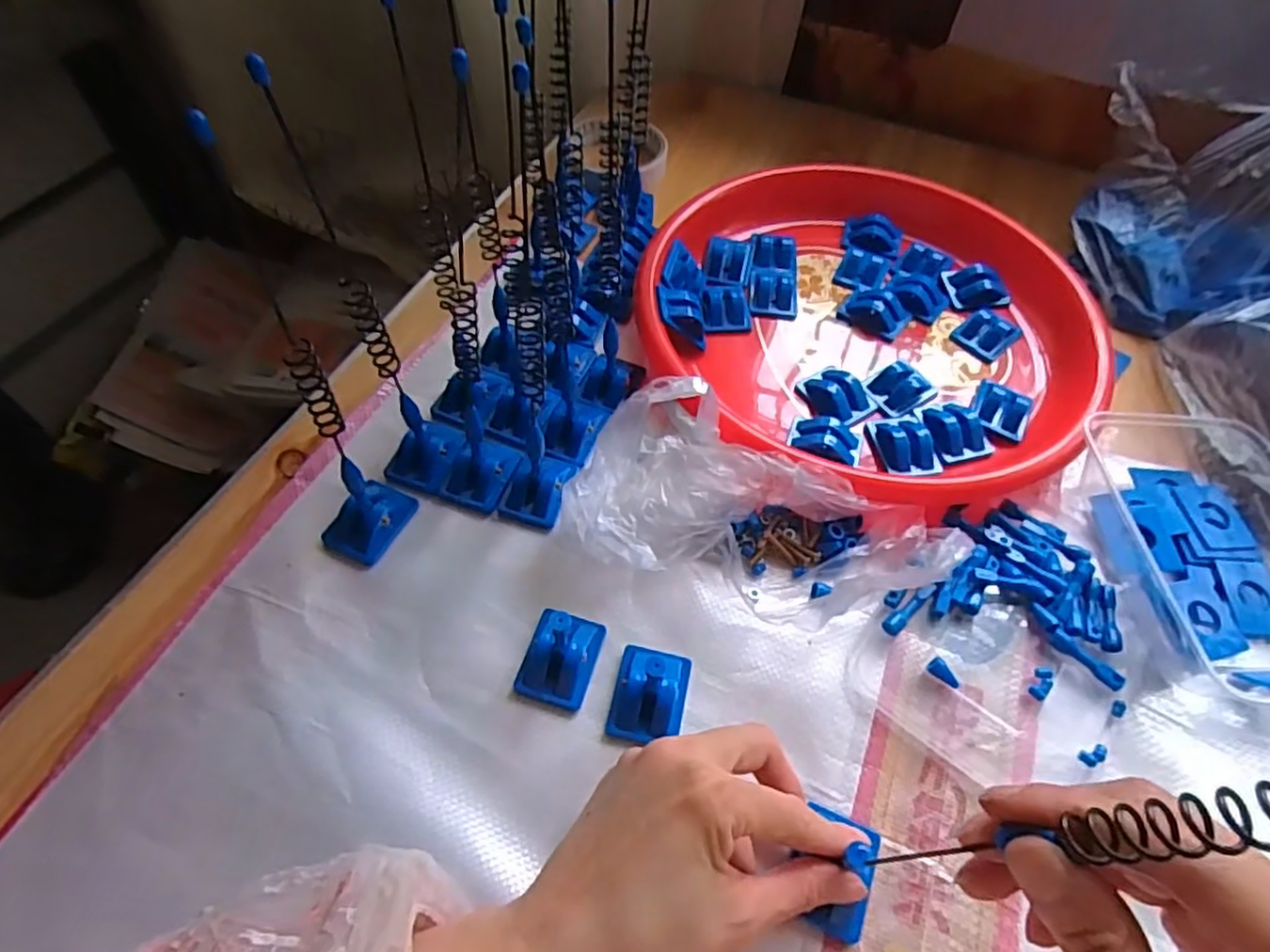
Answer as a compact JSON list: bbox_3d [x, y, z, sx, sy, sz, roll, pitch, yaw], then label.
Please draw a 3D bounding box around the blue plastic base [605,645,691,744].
[{"bbox_3d":[0.007,0.102,0.327,0.034,0.019,0.044,12,56,6],"label":"blue plastic base"}]

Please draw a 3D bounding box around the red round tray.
[{"bbox_3d":[0.154,-0.107,0.463,0.287,0.038,0.287,1,55,-2],"label":"red round tray"}]

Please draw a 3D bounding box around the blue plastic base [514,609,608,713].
[{"bbox_3d":[-0.036,0.087,0.335,0.033,0.017,0.043,17,56,9],"label":"blue plastic base"}]

